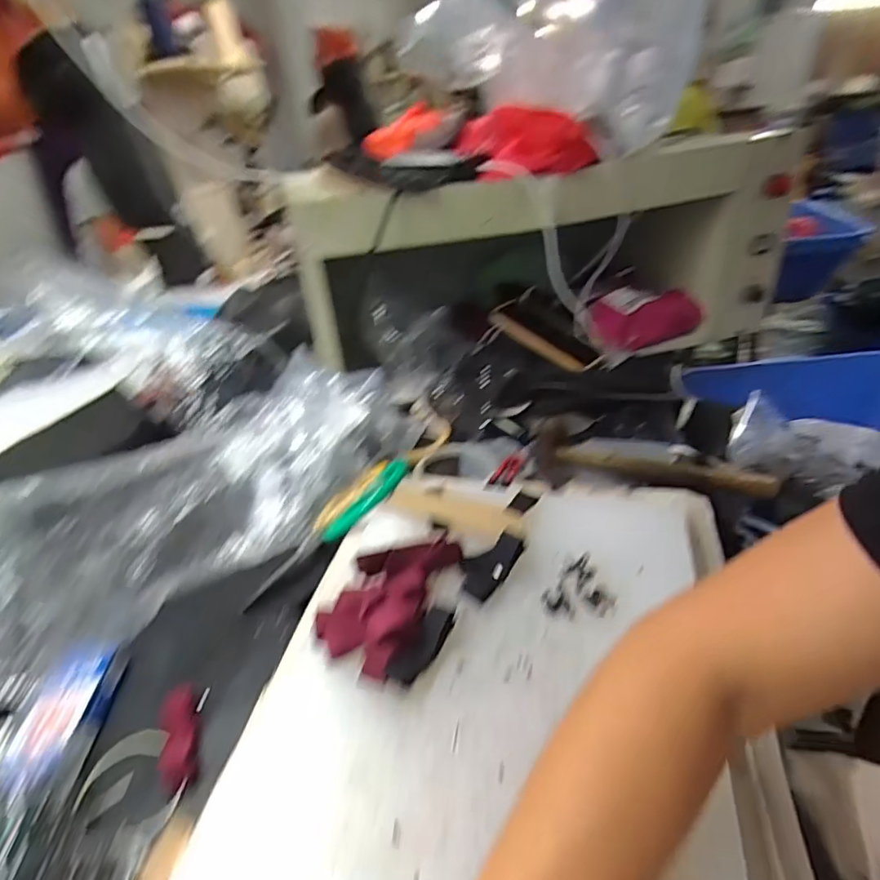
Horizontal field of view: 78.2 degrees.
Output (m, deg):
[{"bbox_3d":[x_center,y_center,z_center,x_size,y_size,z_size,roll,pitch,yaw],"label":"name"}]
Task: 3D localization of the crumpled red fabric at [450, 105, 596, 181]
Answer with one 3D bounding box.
[{"bbox_3d":[0.102,-0.357,0.644,0.154,0.069,0.074,-6,32,0],"label":"crumpled red fabric"}]

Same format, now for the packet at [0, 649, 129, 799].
[{"bbox_3d":[-0.248,0.184,0.359,0.039,0.033,0.096,-6,32,0],"label":"packet"}]

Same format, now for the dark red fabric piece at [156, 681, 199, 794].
[{"bbox_3d":[-0.176,0.199,0.365,0.021,0.014,0.072,-18,33,-18],"label":"dark red fabric piece"}]

